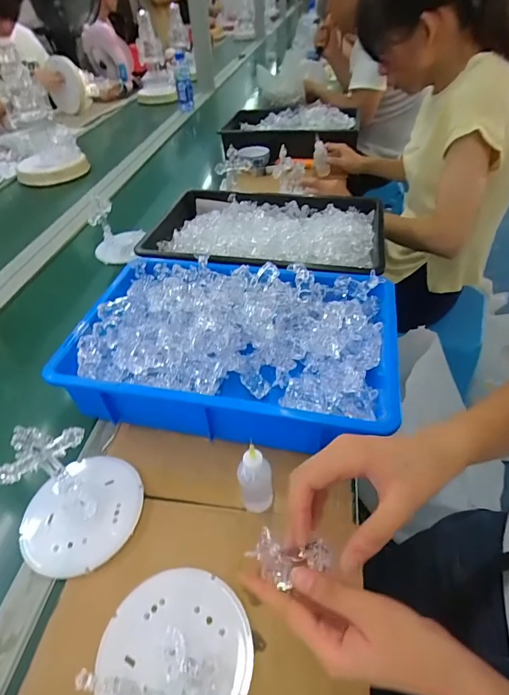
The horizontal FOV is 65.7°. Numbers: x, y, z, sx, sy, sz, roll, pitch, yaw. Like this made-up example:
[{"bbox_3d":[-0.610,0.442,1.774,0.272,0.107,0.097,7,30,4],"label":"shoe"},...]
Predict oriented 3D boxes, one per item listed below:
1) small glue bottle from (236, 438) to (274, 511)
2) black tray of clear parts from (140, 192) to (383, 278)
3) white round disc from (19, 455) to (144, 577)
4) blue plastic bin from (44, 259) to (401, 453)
[{"bbox_3d":[0.000,0.137,0.403,0.029,0.094,0.025,-17,45,-13],"label":"small glue bottle"},{"bbox_3d":[0.011,-0.210,0.731,0.432,0.064,0.281,4,44,9],"label":"black tray of clear parts"},{"bbox_3d":[-0.186,0.177,0.429,0.120,0.010,0.126,-2,43,2],"label":"white round disc"},{"bbox_3d":[-0.024,-0.003,0.542,0.392,0.097,0.267,6,44,11],"label":"blue plastic bin"}]

